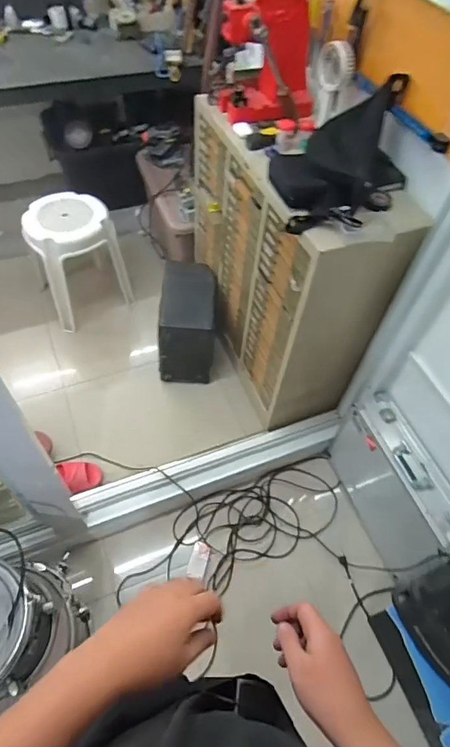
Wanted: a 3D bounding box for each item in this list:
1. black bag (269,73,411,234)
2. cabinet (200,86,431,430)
[{"bbox_3d":[0.276,-0.527,1.071,0.286,0.205,0.393,34,59,19],"label":"black bag"},{"bbox_3d":[0.202,-0.391,1.554,0.382,0.812,0.801,-18,58,-16],"label":"cabinet"}]

